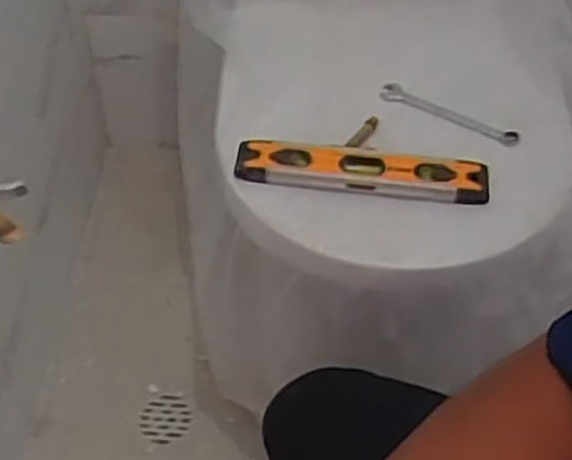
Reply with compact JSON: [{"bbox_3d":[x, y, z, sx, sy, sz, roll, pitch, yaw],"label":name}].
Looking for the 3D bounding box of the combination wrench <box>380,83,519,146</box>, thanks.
[{"bbox_3d":[0.155,-0.111,0.760,0.140,0.008,0.023,25,51,22],"label":"combination wrench"}]

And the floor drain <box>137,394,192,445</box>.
[{"bbox_3d":[-0.152,0.240,1.009,0.063,0.008,0.069,3,46,2],"label":"floor drain"}]

